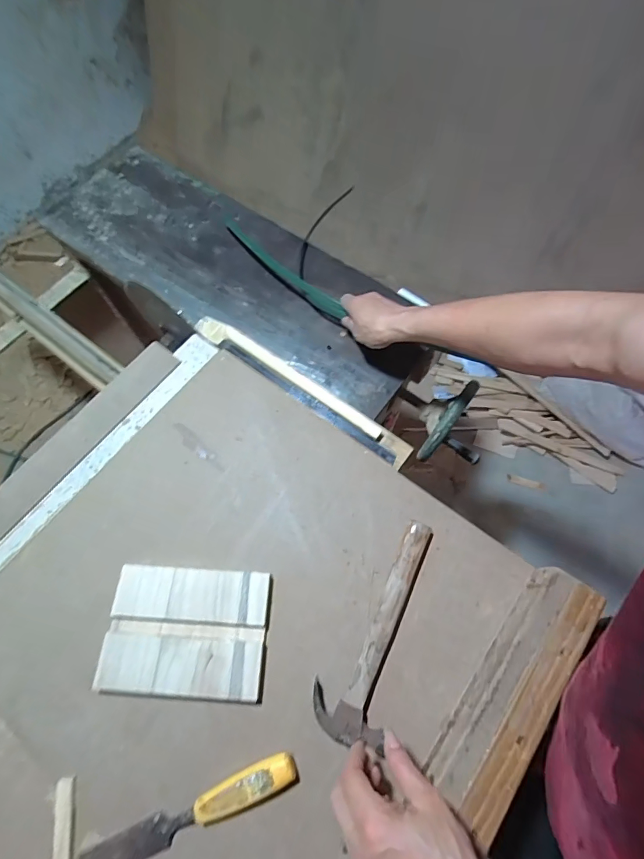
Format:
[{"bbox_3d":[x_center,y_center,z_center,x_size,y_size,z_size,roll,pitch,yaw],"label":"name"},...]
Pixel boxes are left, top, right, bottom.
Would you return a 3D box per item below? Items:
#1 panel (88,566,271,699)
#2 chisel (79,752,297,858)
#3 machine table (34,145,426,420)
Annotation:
[{"bbox_3d":[-0.165,0.243,0.511,0.189,0.020,0.137,3,68,4],"label":"panel"},{"bbox_3d":[-0.142,0.411,0.439,0.240,0.019,0.032,-24,69,-6],"label":"chisel"},{"bbox_3d":[-0.187,-0.307,0.780,0.801,0.033,0.258,33,74,15],"label":"machine table"}]

